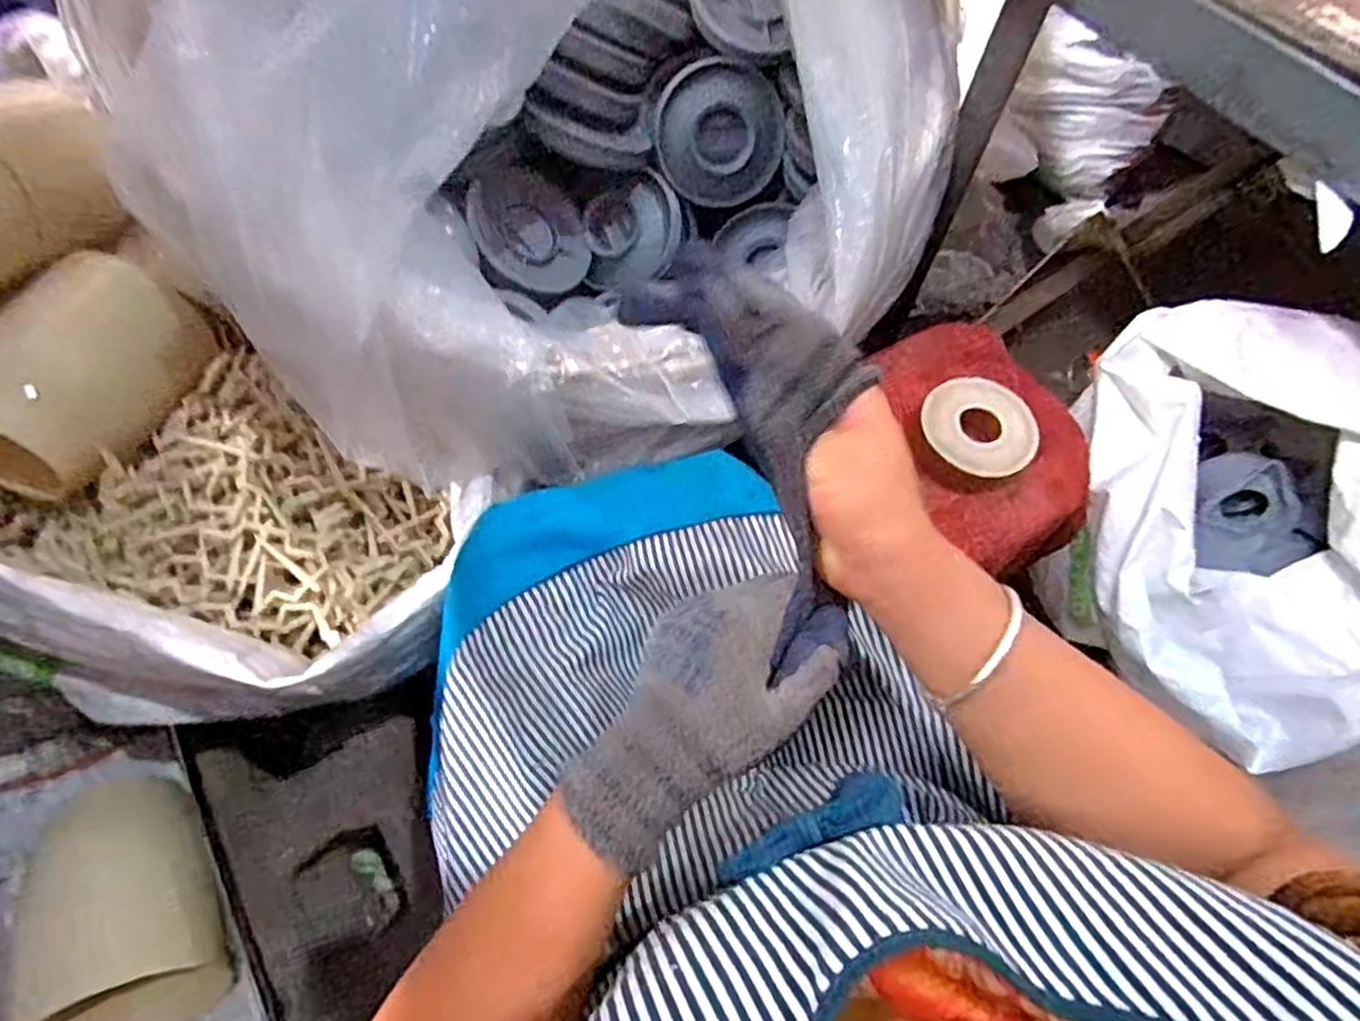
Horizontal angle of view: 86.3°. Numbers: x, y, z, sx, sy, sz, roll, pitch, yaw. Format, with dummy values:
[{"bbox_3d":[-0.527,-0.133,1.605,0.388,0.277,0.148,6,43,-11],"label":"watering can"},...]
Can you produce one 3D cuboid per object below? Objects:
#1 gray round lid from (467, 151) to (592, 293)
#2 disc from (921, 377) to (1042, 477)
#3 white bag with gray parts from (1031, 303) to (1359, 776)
[{"bbox_3d":[-0.159,-0.306,0.773,0.147,0.015,0.143,10,67,-24],"label":"gray round lid"},{"bbox_3d":[0.261,-0.072,0.631,0.100,0.012,0.083,1,79,-6],"label":"disc"},{"bbox_3d":[0.504,0.022,0.636,0.269,0.257,0.348,-3,65,-4],"label":"white bag with gray parts"}]

